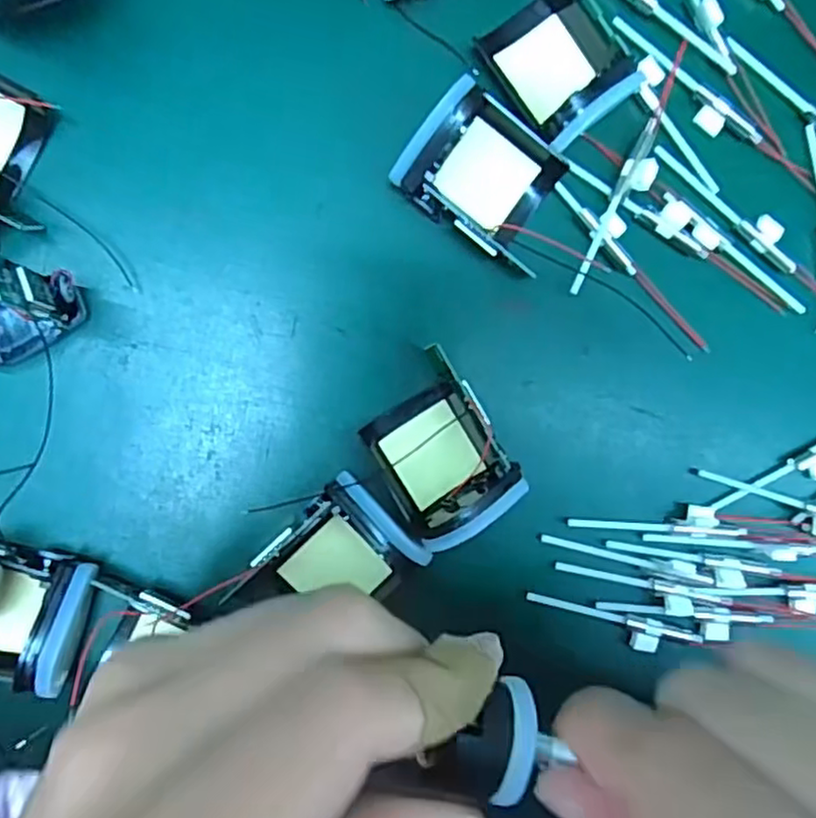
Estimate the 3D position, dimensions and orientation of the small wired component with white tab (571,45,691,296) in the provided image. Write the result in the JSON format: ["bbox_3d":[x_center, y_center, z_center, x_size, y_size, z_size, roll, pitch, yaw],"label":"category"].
[{"bbox_3d":[0.072,-0.074,0.212,0.009,0.009,0.085,25,89,-6],"label":"small wired component with white tab"}]

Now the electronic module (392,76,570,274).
[{"bbox_3d":[0.024,-0.069,0.203,0.048,0.022,0.038,35,88,-6],"label":"electronic module"}]

